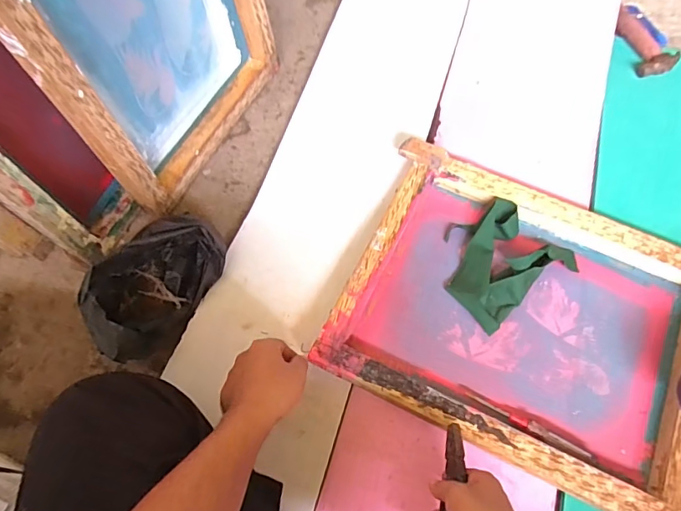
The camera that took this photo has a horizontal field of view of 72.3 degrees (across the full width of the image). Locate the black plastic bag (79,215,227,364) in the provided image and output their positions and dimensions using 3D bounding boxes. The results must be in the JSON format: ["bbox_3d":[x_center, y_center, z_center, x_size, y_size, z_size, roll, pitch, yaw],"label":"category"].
[{"bbox_3d":[-0.245,0.035,0.624,0.115,0.094,0.199,34,71,15],"label":"black plastic bag"}]

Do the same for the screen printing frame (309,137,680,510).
[{"bbox_3d":[0.248,0.077,0.639,0.461,0.039,0.371,23,69,11],"label":"screen printing frame"}]

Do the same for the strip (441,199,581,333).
[{"bbox_3d":[0.227,0.001,0.675,0.174,0.031,0.152,-35,70,-13],"label":"strip"}]

